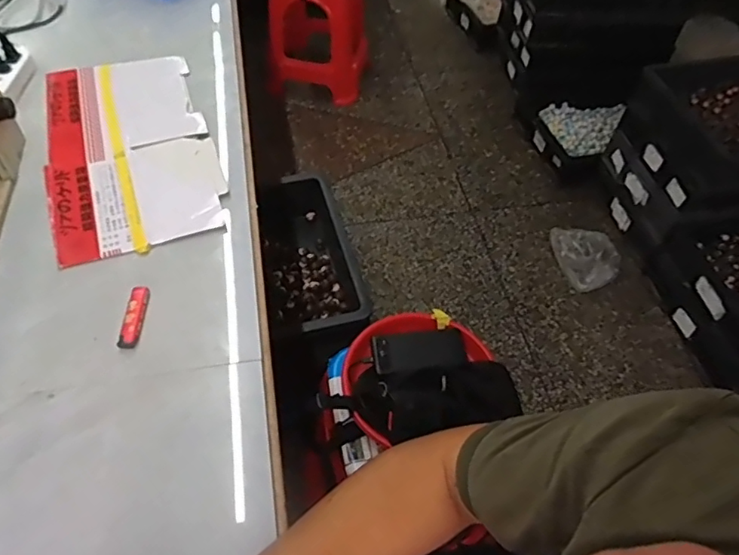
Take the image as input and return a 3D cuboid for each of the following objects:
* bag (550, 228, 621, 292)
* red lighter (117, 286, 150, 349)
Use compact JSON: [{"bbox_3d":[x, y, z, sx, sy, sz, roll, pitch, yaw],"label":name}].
[{"bbox_3d":[0.649,-0.069,1.644,0.163,0.055,0.219,-8,53,-10],"label":"bag"},{"bbox_3d":[-0.268,0.043,0.630,0.019,0.014,0.081,1,52,-3],"label":"red lighter"}]

